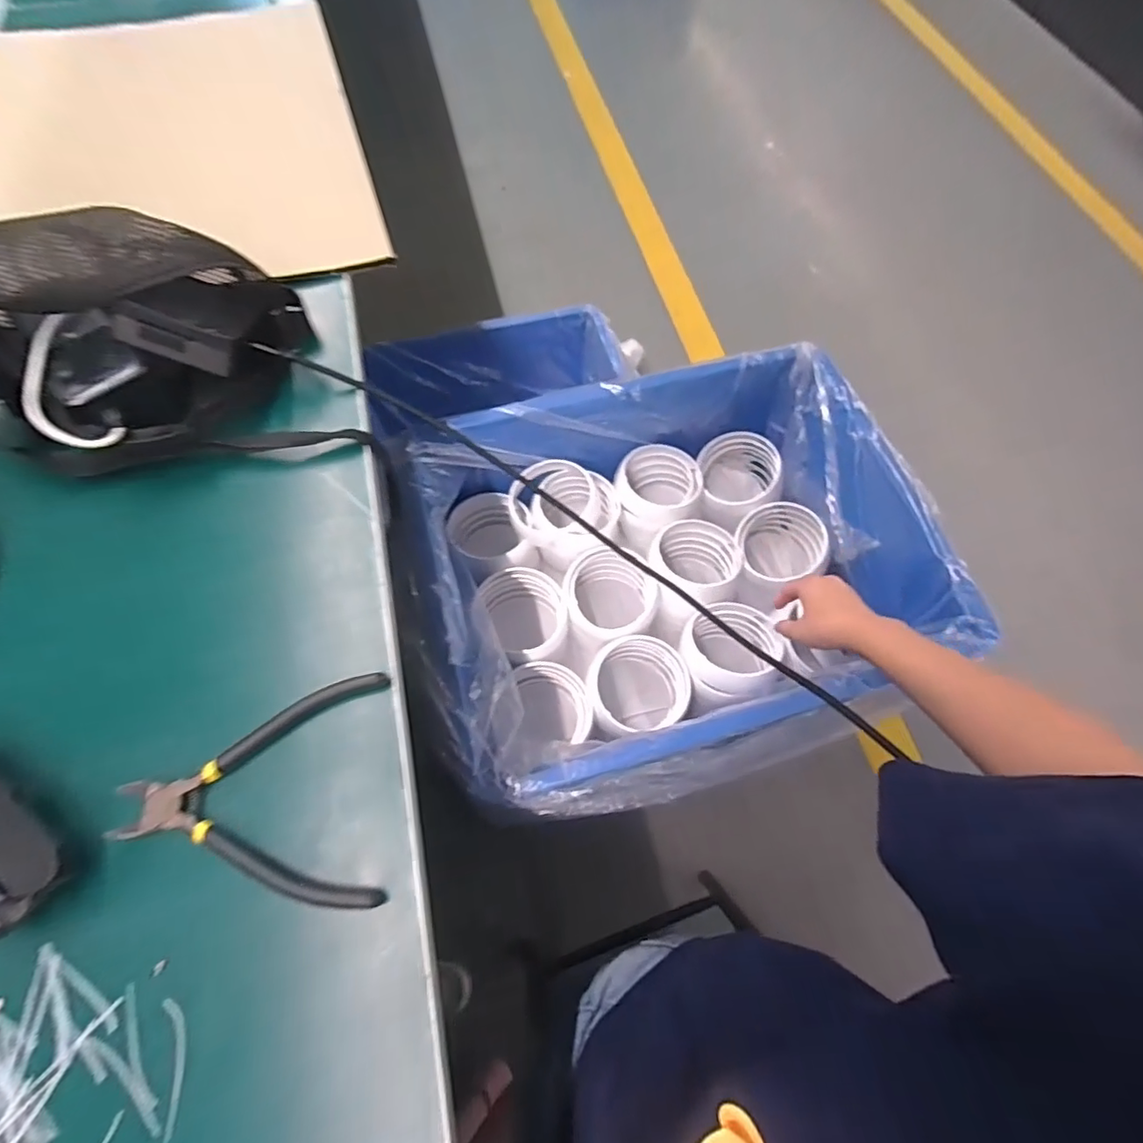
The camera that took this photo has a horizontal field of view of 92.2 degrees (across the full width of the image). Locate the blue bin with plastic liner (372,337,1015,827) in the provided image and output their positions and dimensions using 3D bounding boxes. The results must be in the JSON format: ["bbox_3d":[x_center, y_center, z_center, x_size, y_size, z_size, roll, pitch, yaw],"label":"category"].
[{"bbox_3d":[0.110,0.008,0.646,0.519,0.222,0.435,-13,67,-7],"label":"blue bin with plastic liner"}]

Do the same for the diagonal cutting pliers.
[{"bbox_3d":[-0.173,0.121,0.301,0.136,0.026,0.120,-5,66,-4],"label":"diagonal cutting pliers"}]

